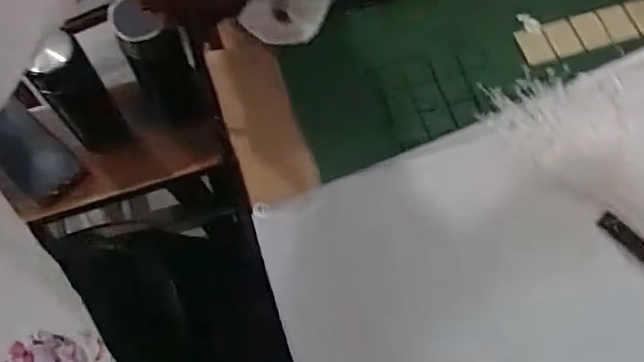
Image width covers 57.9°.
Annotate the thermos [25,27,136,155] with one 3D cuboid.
[{"bbox_3d":[-0.281,-0.097,0.665,0.061,0.200,0.059,-34,73,-14],"label":"thermos"}]

